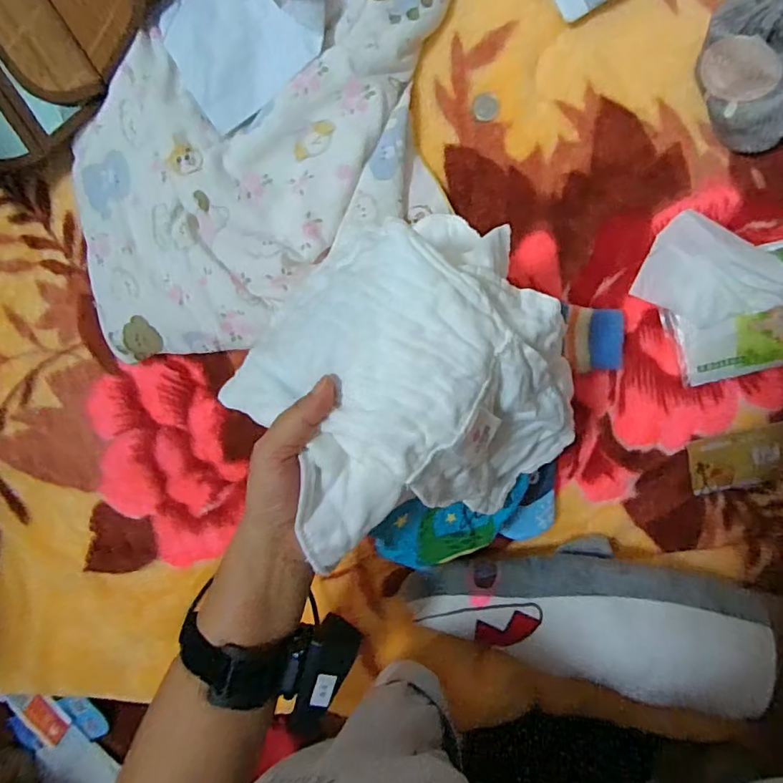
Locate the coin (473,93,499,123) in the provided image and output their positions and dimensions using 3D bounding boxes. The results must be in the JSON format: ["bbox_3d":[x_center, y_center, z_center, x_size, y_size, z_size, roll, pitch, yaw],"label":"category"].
[{"bbox_3d":[0.084,-0.253,0.455,0.022,0.004,0.024,1,95,7],"label":"coin"}]

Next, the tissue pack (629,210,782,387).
[{"bbox_3d":[0.296,-0.082,0.416,0.160,0.035,0.135,-12,94,8],"label":"tissue pack"}]

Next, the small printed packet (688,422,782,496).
[{"bbox_3d":[0.306,0.059,0.447,0.087,0.004,0.052,-14,102,6],"label":"small printed packet"}]

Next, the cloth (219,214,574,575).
[{"bbox_3d":[0.017,-0.002,0.339,0.192,0.114,0.203,-34,90,9],"label":"cloth"}]

